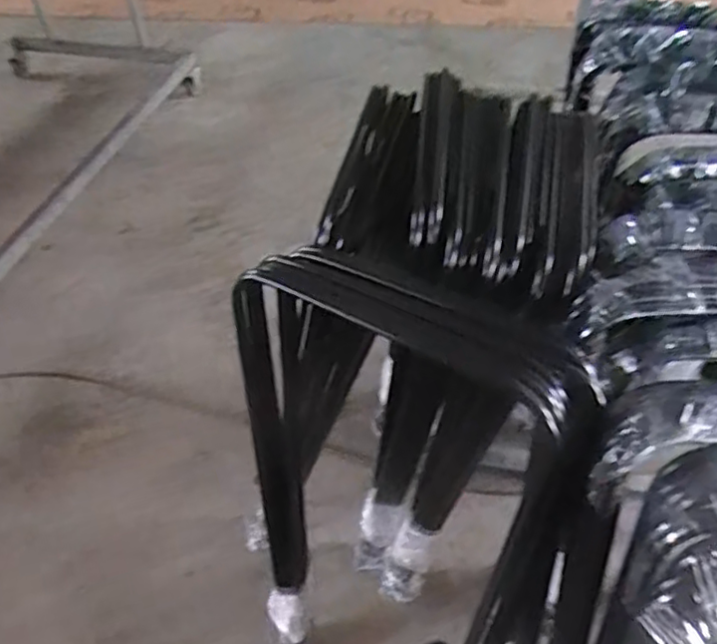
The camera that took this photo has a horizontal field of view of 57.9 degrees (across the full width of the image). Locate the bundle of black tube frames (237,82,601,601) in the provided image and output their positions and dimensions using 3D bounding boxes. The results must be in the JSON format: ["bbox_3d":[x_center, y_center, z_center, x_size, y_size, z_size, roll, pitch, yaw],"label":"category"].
[{"bbox_3d":[0.111,0.085,0.881,0.312,0.652,0.407,17,50,17],"label":"bundle of black tube frames"}]

